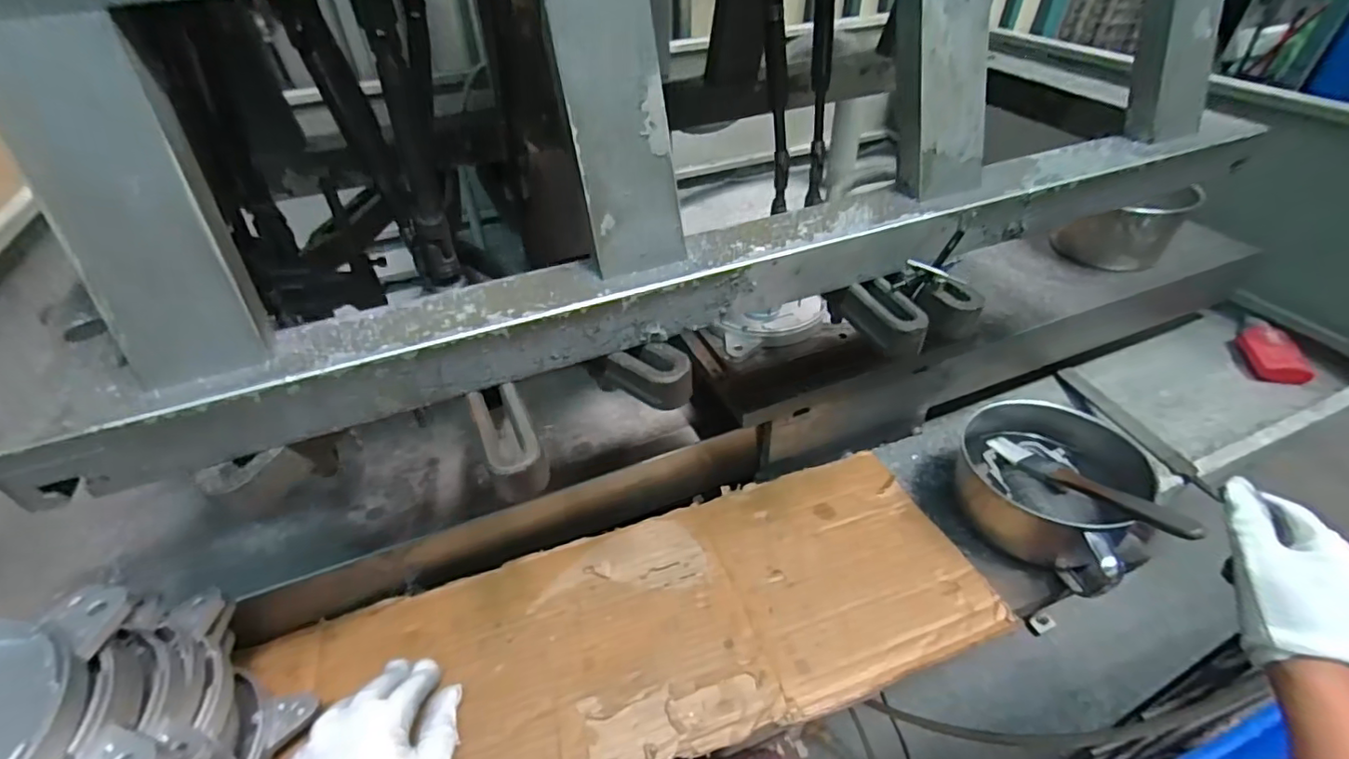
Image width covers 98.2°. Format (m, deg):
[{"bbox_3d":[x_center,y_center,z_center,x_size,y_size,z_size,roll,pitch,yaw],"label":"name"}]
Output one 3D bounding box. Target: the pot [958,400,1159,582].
[{"bbox_3d":[0.325,0.098,0.516,0.124,0.082,0.132,-1,41,1],"label":"pot"}]

